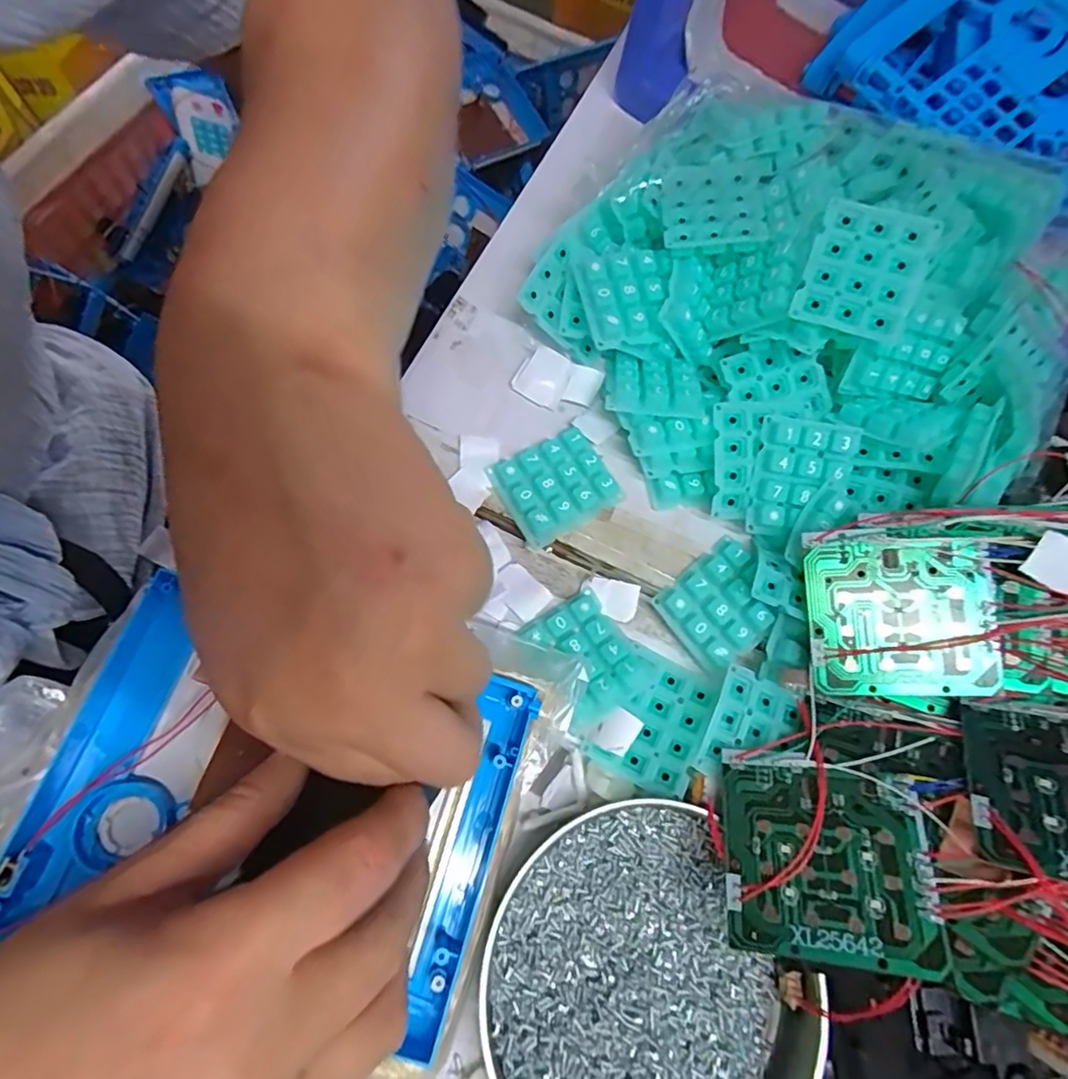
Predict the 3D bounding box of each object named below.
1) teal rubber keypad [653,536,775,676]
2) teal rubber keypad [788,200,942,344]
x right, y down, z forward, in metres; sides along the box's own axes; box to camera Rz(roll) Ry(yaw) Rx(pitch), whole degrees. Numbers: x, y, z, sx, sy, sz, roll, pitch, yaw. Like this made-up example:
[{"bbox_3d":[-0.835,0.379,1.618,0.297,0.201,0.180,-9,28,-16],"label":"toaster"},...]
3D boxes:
[{"bbox_3d":[0.095,0.032,0.289,0.053,0.008,0.047,-34,78,-16],"label":"teal rubber keypad"},{"bbox_3d":[0.156,-0.127,0.273,0.050,0.005,0.059,22,91,10],"label":"teal rubber keypad"}]

